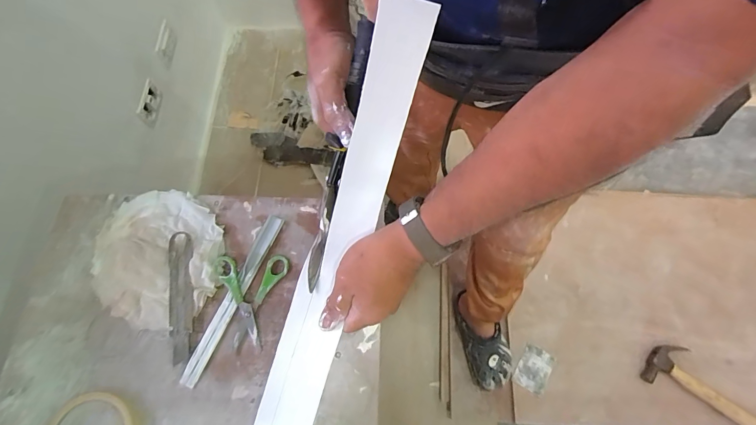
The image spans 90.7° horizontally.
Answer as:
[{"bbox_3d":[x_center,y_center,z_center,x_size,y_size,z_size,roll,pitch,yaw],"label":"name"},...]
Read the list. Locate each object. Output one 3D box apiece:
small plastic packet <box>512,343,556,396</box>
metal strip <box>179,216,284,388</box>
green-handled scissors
[{"bbox_3d":[0.387,0.389,0.929,0.076,0.005,0.101,28,81,16],"label":"small plastic packet"},{"bbox_3d":[-0.181,0.105,0.469,0.019,0.008,0.223,23,72,9],"label":"metal strip"},{"bbox_3d":[-0.159,0.110,0.460,0.086,0.018,0.112,-3,70,0],"label":"green-handled scissors"}]

